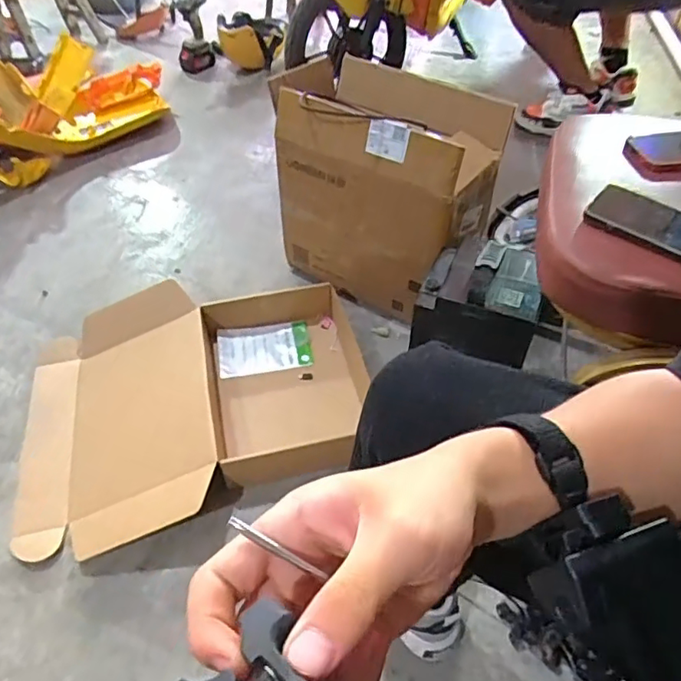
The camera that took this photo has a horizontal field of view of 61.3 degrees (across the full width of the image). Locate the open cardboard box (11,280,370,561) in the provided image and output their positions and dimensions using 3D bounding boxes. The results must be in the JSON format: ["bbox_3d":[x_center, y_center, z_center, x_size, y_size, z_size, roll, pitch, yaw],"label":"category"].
[{"bbox_3d":[-0.251,0.102,1.037,0.598,0.102,0.471,-11,48,-10],"label":"open cardboard box"}]

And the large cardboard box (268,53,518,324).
[{"bbox_3d":[0.100,-0.284,1.172,0.405,0.439,0.275,29,53,24],"label":"large cardboard box"}]

